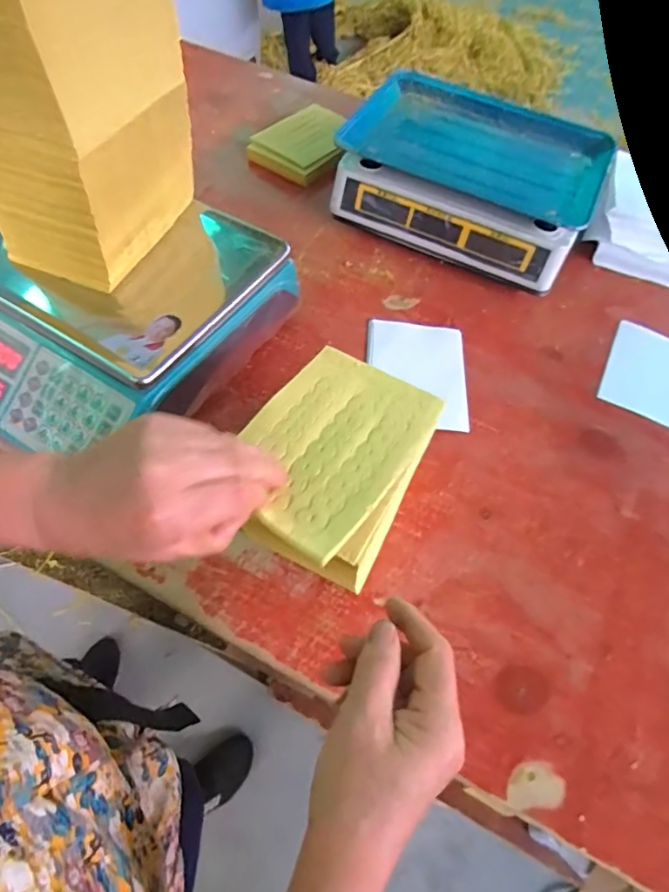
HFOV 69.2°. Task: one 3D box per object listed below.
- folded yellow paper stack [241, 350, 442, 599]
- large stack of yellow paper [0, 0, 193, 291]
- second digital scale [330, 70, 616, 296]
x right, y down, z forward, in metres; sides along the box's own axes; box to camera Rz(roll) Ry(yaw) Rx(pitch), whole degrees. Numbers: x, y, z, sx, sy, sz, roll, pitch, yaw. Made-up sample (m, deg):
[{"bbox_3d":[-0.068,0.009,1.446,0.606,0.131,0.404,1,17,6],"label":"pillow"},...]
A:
[{"bbox_3d":[-0.003,0.001,0.355,0.121,0.035,0.173,25,60,11],"label":"folded yellow paper stack"},{"bbox_3d":[-0.229,-0.299,0.422,0.118,0.228,0.176,21,62,9],"label":"large stack of yellow paper"},{"bbox_3d":[0.194,-0.377,0.697,0.334,0.116,0.258,25,63,11],"label":"second digital scale"}]

